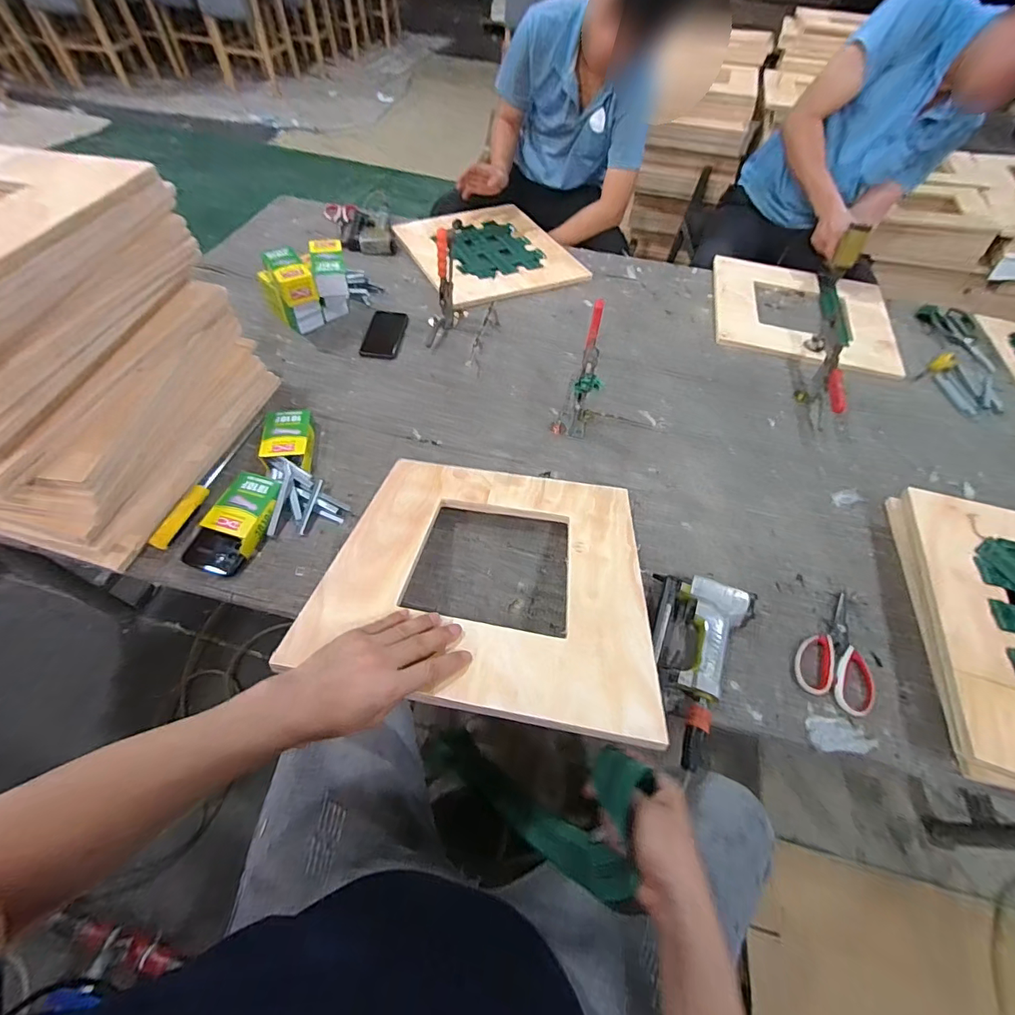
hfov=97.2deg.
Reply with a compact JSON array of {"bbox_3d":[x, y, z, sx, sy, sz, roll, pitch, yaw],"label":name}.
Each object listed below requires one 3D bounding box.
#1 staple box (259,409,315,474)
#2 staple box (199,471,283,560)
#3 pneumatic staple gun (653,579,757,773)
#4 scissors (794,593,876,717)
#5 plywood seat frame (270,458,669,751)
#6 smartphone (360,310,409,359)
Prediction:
[{"bbox_3d":[-0.386,-0.119,0.787,0.075,0.036,0.126,-7,57,-8],"label":"staple box"},{"bbox_3d":[-0.411,0.005,0.701,0.083,0.029,0.129,14,56,5],"label":"staple box"},{"bbox_3d":[0.261,0.214,0.606,0.138,0.042,0.251,13,56,5],"label":"pneumatic staple gun"},{"bbox_3d":[0.480,0.204,0.643,0.104,0.015,0.172,27,59,14],"label":"scissors"},{"bbox_3d":[-0.016,0.071,0.607,0.398,0.016,0.425,10,38,2],"label":"plywood seat frame"},{"bbox_3d":[-0.276,-0.396,1.015,0.087,0.007,0.171,4,56,-1],"label":"smartphone"}]

